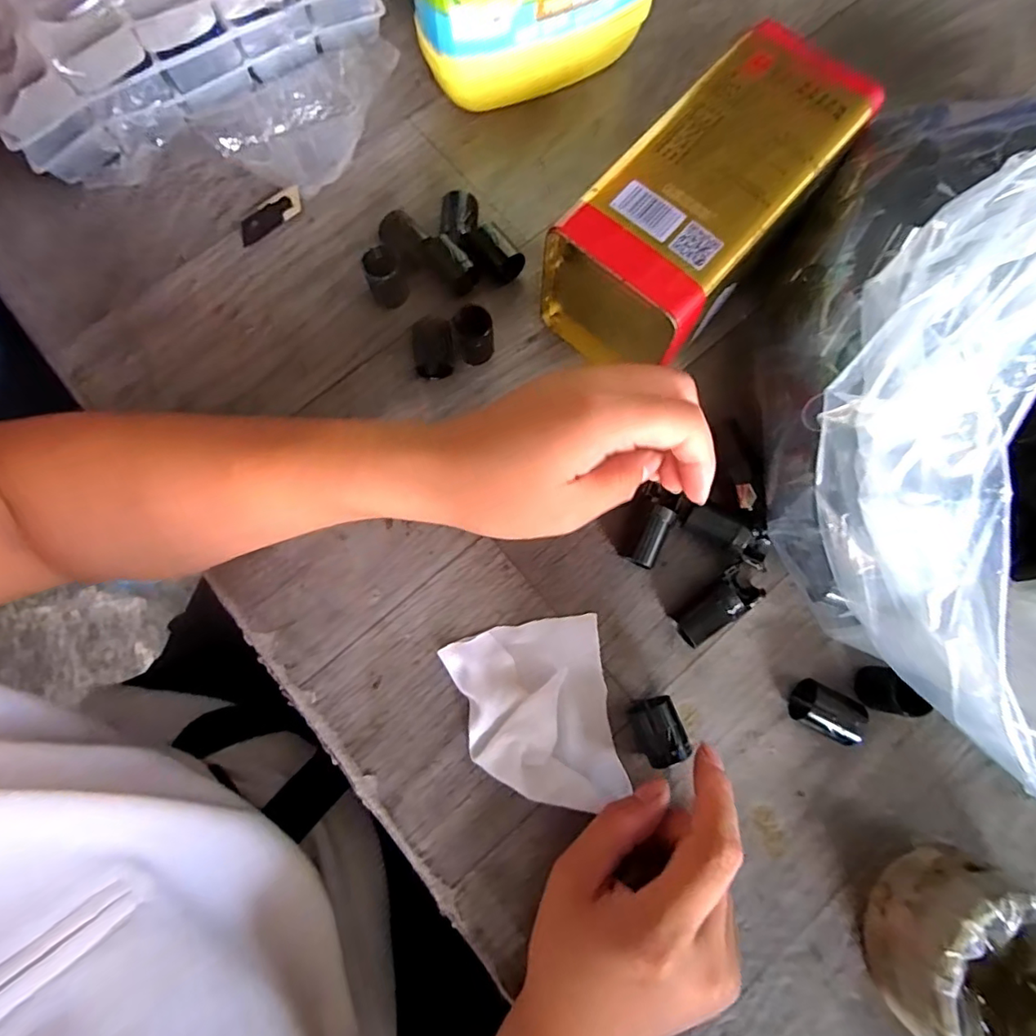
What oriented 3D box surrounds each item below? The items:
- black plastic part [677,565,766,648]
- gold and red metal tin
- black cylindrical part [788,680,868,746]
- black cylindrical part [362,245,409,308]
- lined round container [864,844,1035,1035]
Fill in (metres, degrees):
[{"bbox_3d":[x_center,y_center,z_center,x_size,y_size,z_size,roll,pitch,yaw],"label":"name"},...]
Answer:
[{"bbox_3d":[0.105,0.049,0.282,0.047,0.020,0.021,-43,81,-9],"label":"black plastic part"},{"bbox_3d":[0.098,-0.162,0.291,0.088,0.081,0.168,40,80,8],"label":"gold and red metal tin"},{"bbox_3d":[0.156,0.099,0.272,0.032,0.020,0.022,31,79,6],"label":"black cylindrical part"},{"bbox_3d":[-0.078,-0.142,0.314,0.021,0.027,0.019,-21,78,-5],"label":"black cylindrical part"},{"bbox_3d":[0.208,0.200,0.235,0.080,0.049,0.079,0,77,-1],"label":"lined round container"}]

